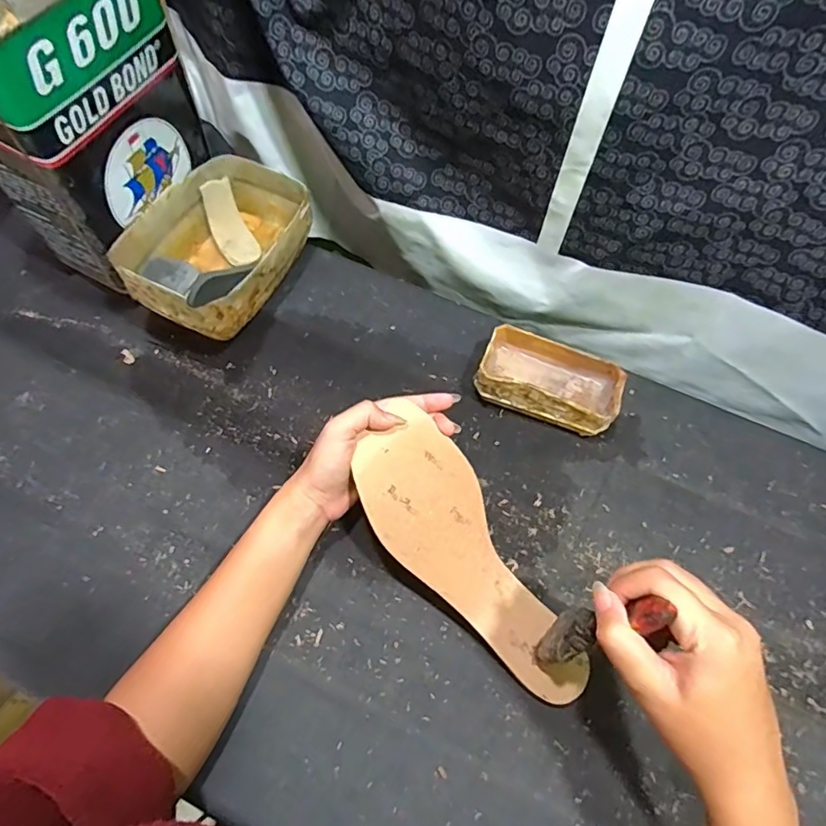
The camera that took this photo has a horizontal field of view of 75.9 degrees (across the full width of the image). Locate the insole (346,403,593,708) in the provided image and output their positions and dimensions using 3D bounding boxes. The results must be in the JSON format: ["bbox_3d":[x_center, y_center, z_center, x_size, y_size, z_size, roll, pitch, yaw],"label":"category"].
[{"bbox_3d":[0.038,0.110,0.384,0.079,0.010,0.227,-31,87,-15],"label":"insole"}]

